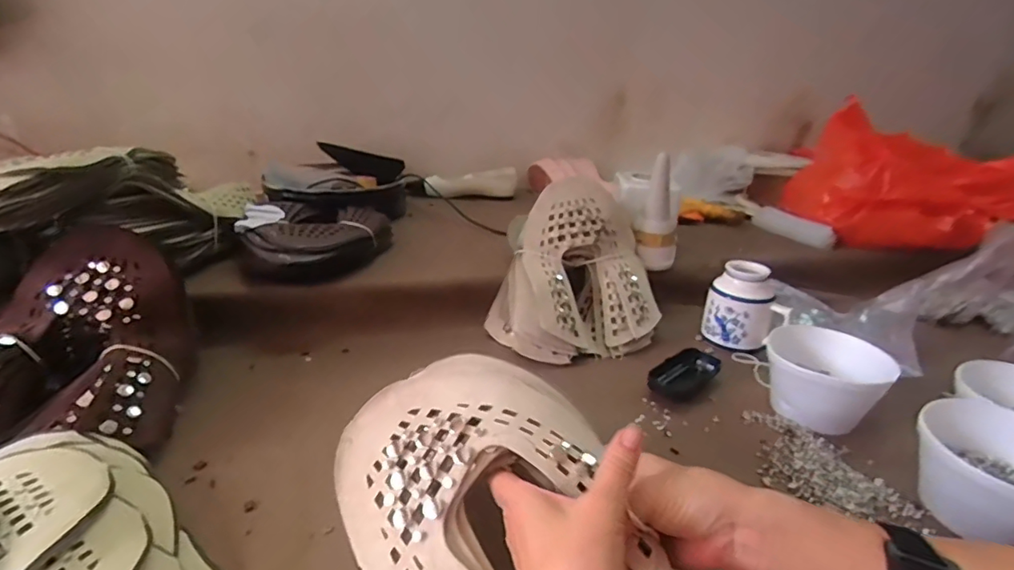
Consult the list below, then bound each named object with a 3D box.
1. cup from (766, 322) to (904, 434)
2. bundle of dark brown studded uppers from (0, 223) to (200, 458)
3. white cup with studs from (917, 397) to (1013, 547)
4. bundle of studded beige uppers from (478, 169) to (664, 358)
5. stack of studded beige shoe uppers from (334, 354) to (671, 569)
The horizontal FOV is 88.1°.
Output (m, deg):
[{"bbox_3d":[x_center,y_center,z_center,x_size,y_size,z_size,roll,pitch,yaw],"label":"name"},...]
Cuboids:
[{"bbox_3d":[0.368,0.111,0.616,0.119,0.079,0.126,-18,32,-38],"label":"cup"},{"bbox_3d":[-0.445,0.061,0.528,0.200,0.161,0.207,-5,25,-16],"label":"bundle of dark brown studded uppers"},{"bbox_3d":[0.442,0.175,0.470,0.113,0.085,0.113,2,24,-1],"label":"white cup with studs"},{"bbox_3d":[0.103,-0.023,0.752,0.237,0.191,0.203,5,24,6],"label":"bundle of studded beige uppers"},{"bbox_3d":[-0.013,0.161,0.355,0.182,0.070,0.225,-35,55,-13],"label":"stack of studded beige shoe uppers"}]

